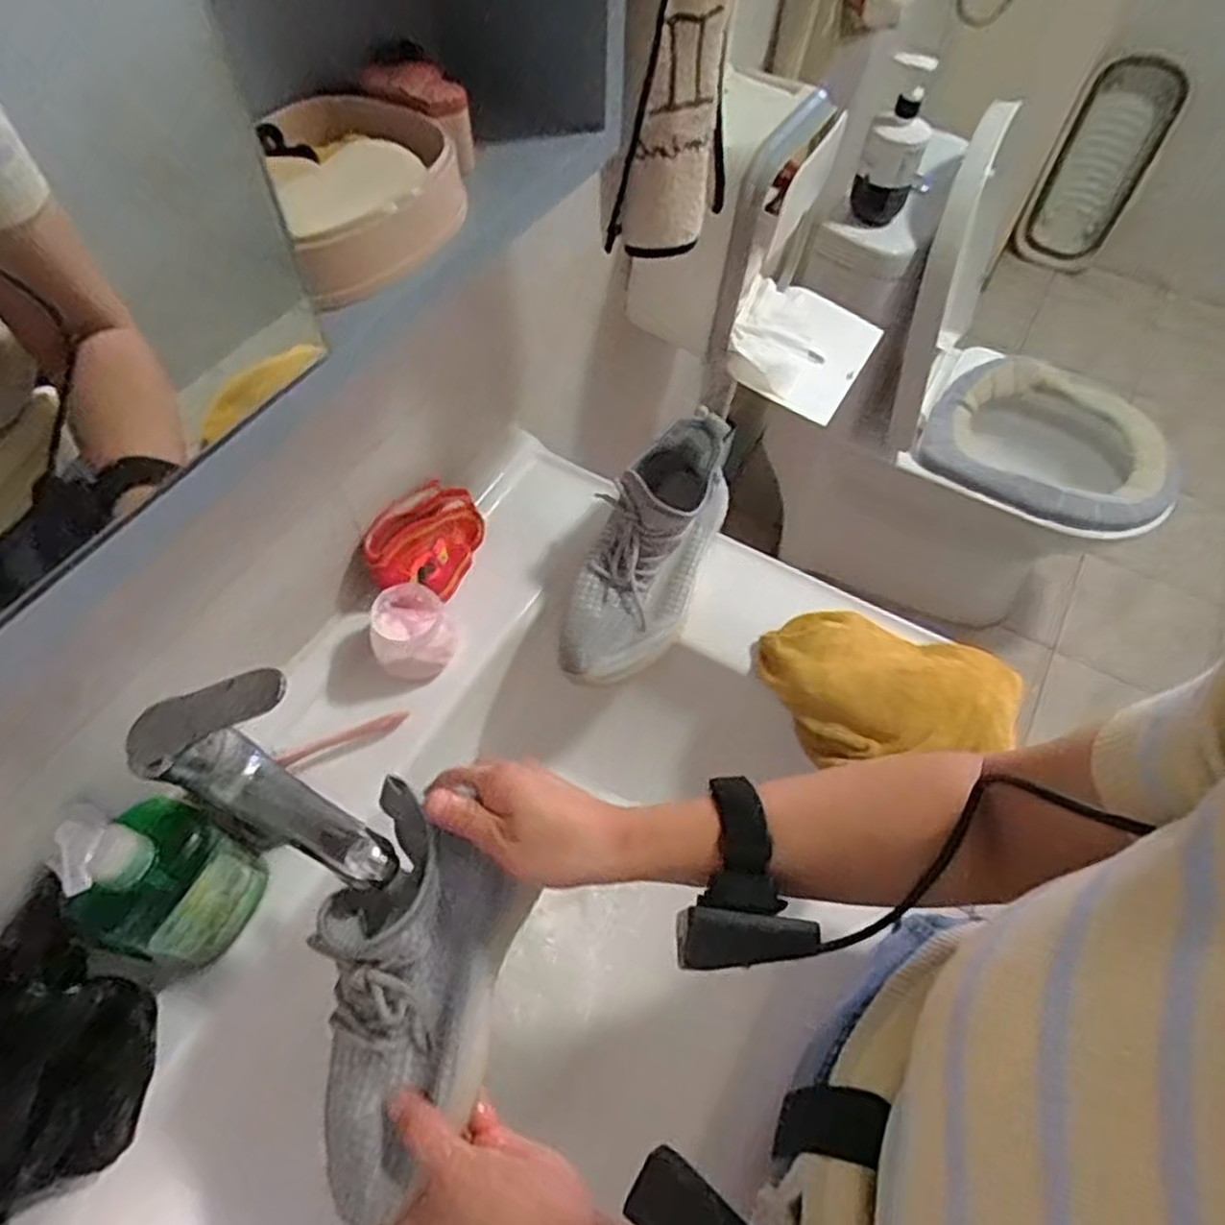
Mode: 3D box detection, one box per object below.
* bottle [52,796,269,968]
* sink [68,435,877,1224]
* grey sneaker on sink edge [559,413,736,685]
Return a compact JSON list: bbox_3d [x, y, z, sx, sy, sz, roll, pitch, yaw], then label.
[{"bbox_3d":[-0.260,0.154,0.435,0.045,0.155,0.082,19,59,9],"label":"bottle"},{"bbox_3d":[-0.091,0.259,0.555,0.458,0.148,0.790,28,61,14],"label":"sink"},{"bbox_3d":[0.033,-0.054,0.624,0.090,0.096,0.231,23,60,12],"label":"grey sneaker on sink edge"}]

